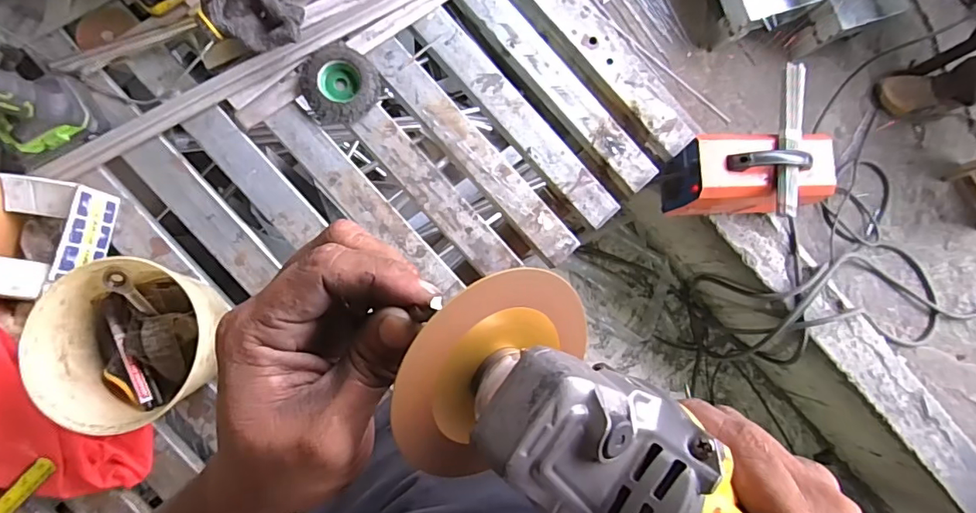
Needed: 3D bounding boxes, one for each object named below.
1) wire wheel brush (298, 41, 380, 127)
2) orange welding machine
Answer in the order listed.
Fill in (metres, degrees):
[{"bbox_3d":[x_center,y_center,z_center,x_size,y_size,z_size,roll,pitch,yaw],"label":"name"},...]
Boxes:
[{"bbox_3d":[-0.188,-0.219,0.641,0.097,0.020,0.094,1,86,-8],"label":"wire wheel brush"},{"bbox_3d":[0.571,-0.182,1.129,0.293,0.225,0.154,-6,87,-8],"label":"orange welding machine"}]

